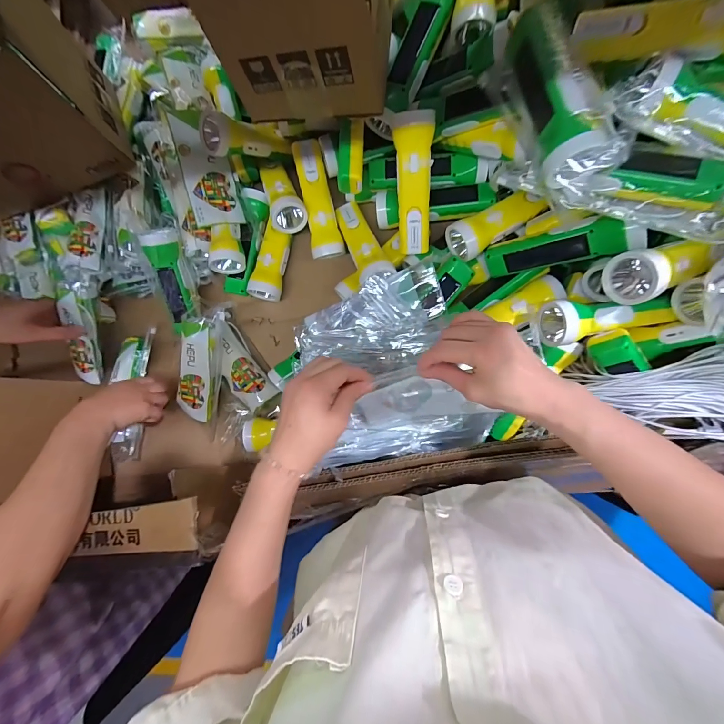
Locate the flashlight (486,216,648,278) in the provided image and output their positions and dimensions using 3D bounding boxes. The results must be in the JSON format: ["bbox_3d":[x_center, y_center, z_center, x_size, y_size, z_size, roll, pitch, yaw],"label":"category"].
[{"bbox_3d":[0.242,-0.137,0.416,0.165,0.048,0.042,1,87,47],"label":"flashlight"}]

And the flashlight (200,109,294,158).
[{"bbox_3d":[-0.167,-0.329,0.503,0.063,0.130,0.061,-29,81,50],"label":"flashlight"}]

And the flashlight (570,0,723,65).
[{"bbox_3d":[0.282,-0.303,0.308,0.166,0.041,0.040,25,92,29],"label":"flashlight"}]

